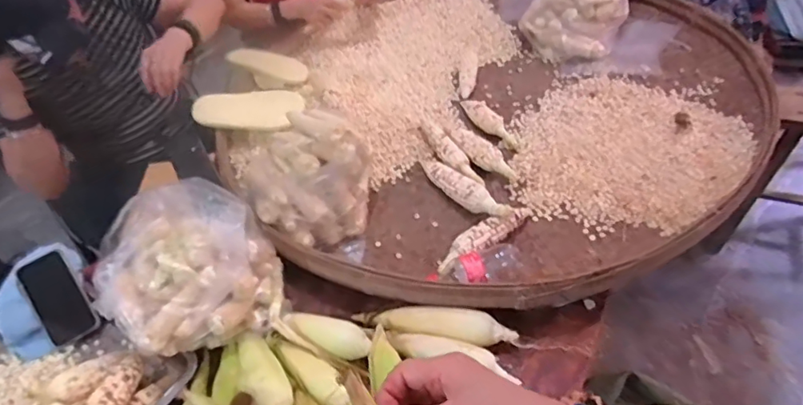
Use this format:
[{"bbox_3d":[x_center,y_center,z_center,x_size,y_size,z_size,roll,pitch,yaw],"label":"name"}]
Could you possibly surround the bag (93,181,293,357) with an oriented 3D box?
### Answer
[{"bbox_3d":[-0.337,0.098,0.833,0.258,0.164,0.242,-18,47,-10],"label":"bag"}]

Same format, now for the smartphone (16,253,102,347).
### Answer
[{"bbox_3d":[-0.600,0.166,0.915,0.077,0.015,0.159,-31,87,-24],"label":"smartphone"}]

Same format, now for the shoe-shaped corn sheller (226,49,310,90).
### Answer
[{"bbox_3d":[-0.354,-0.346,1.367,0.218,0.076,0.062,15,47,-1],"label":"shoe-shaped corn sheller"}]

